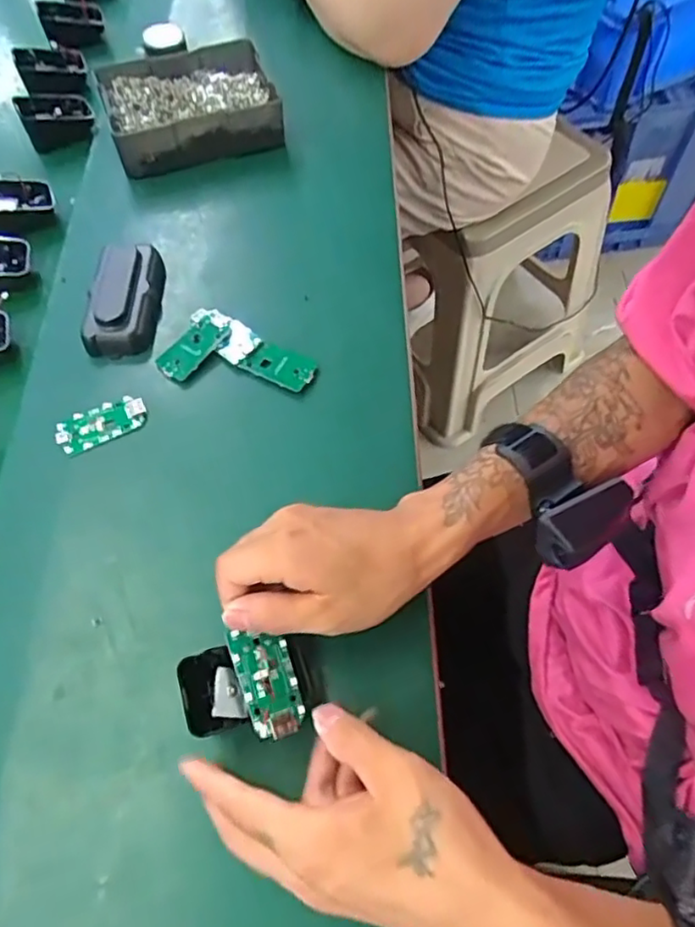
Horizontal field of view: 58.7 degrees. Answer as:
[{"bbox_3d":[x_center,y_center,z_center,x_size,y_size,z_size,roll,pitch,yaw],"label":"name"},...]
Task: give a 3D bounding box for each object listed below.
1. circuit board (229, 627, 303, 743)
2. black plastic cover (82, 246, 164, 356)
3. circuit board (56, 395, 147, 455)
[{"bbox_3d":[-0.044,0.122,0.343,0.030,0.006,0.058,-10,66,-26],"label":"circuit board"},{"bbox_3d":[-0.179,-0.138,0.494,0.049,0.028,0.107,0,63,3],"label":"black plastic cover"},{"bbox_3d":[-0.180,-0.029,0.454,0.063,0.007,0.034,-24,64,-9],"label":"circuit board"}]

